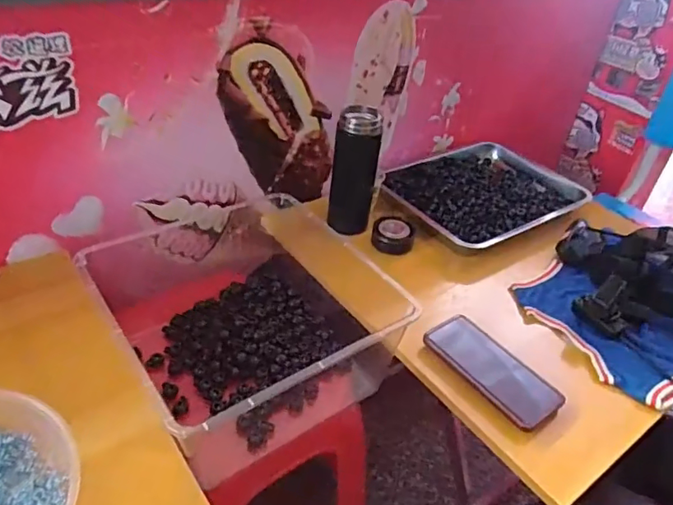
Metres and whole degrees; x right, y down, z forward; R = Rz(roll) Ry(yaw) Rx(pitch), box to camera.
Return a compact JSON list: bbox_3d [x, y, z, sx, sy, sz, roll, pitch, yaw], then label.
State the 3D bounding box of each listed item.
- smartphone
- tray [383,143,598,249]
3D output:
[{"bbox_3d":[0.190,0.142,0.645,0.071,0.018,0.163,-36,53,-20],"label":"smartphone"},{"bbox_3d":[0.262,-0.116,0.973,0.340,0.033,0.282,-24,46,-35],"label":"tray"}]

